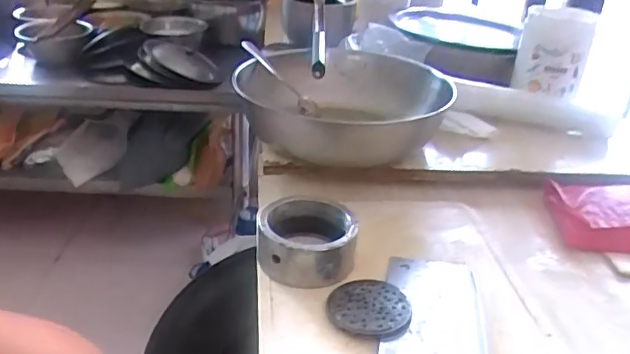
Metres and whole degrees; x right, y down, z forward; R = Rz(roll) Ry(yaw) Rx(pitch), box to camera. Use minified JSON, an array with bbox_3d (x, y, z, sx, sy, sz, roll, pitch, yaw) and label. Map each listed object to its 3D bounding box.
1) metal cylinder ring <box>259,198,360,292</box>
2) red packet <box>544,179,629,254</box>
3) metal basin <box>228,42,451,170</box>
[{"bbox_3d":[-0.010,0.067,0.596,0.098,0.052,0.093,3,30,-2],"label":"metal cylinder ring"},{"bbox_3d":[0.369,0.051,0.686,0.142,0.034,0.127,5,30,2],"label":"red packet"},{"bbox_3d":[0.042,-0.110,0.820,0.278,0.087,0.291,2,29,-1],"label":"metal basin"}]

